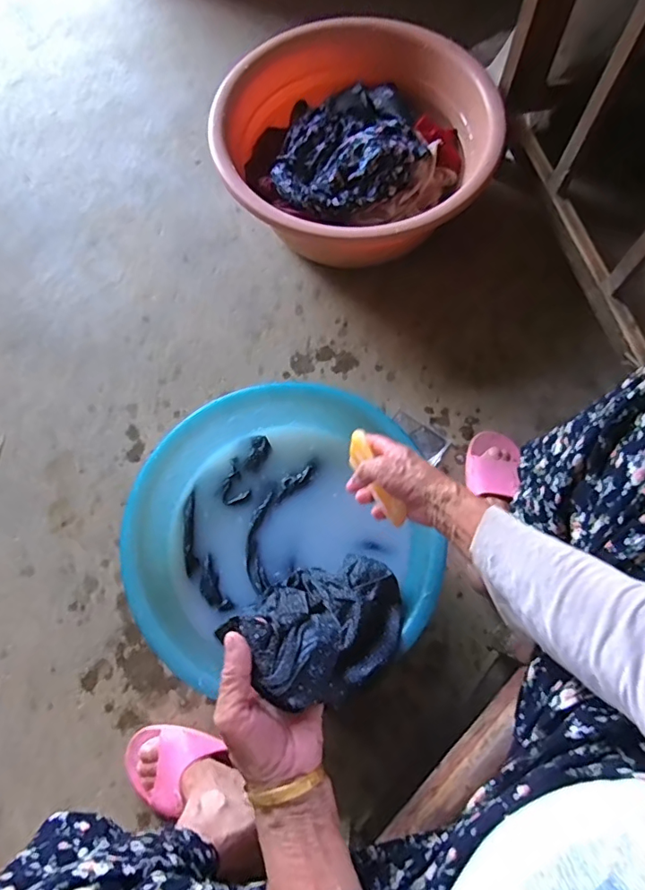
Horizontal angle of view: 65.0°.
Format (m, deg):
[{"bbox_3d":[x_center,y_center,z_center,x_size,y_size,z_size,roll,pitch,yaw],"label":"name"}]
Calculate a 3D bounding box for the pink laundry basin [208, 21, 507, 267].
[{"bbox_3d":[0.056,-0.482,0.851,0.434,0.145,0.422,0,71,0],"label":"pink laundry basin"}]

